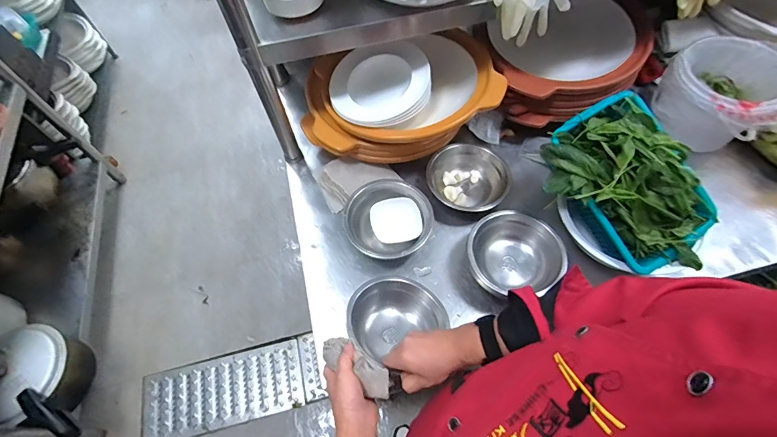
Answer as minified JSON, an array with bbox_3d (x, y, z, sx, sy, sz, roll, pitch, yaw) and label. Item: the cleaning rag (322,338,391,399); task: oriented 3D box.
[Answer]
[{"bbox_3d":[-0.046,0.215,0.560,0.117,0.037,0.042,27,66,25],"label":"cleaning rag"}]

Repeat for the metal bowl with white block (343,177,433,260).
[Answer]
[{"bbox_3d":[0.002,0.005,0.761,0.171,0.085,0.160,-1,61,2],"label":"metal bowl with white block"}]

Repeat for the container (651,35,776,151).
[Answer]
[{"bbox_3d":[0.725,-0.271,0.848,0.213,0.144,0.218,-39,67,-17],"label":"container"}]

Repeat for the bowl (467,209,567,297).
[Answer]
[{"bbox_3d":[0.233,0.073,0.717,0.172,0.084,0.155,-7,61,-2],"label":"bowl"}]

